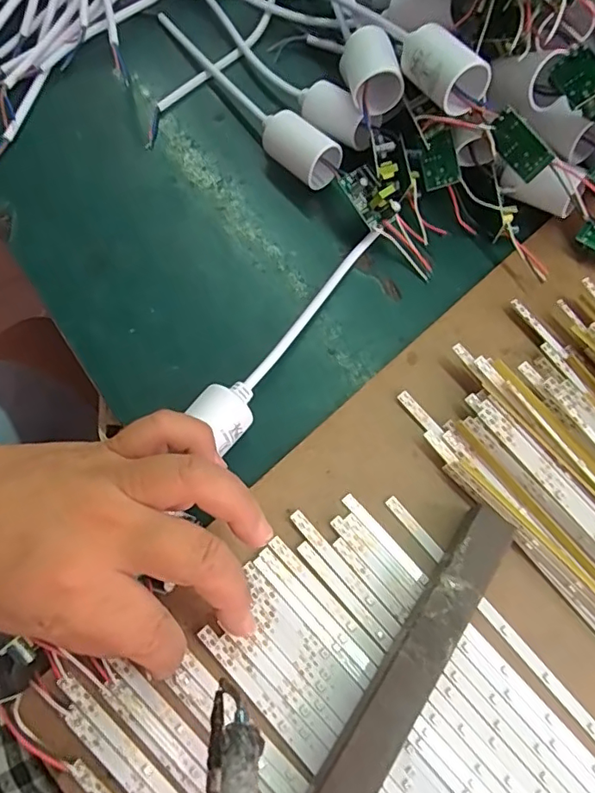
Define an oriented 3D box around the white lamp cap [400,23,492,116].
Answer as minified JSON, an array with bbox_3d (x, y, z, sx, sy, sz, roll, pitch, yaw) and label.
[{"bbox_3d":[0.076,-0.175,0.276,0.025,0.030,0.048,-32,74,-12],"label":"white lamp cap"}]

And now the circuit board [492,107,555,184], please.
[{"bbox_3d":[0.120,-0.136,0.286,0.036,0.017,0.007,47,36,-6],"label":"circuit board"}]

